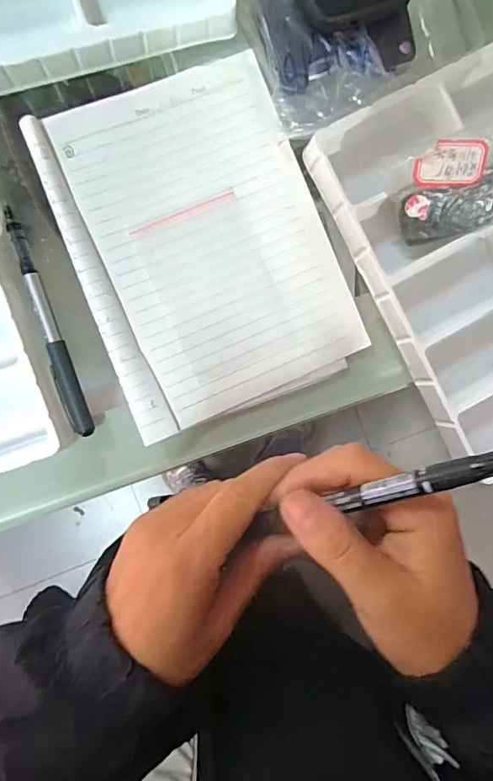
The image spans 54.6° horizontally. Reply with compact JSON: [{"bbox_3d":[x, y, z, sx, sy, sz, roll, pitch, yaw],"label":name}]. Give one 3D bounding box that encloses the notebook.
[{"bbox_3d":[-0.027,-0.089,0.293,0.149,0.020,0.200,-21,93,-4],"label":"notebook"}]

